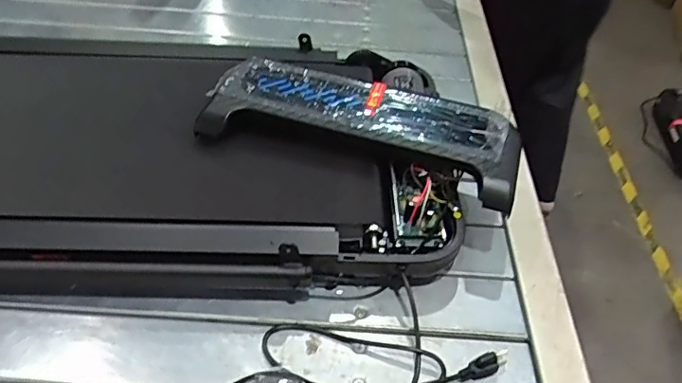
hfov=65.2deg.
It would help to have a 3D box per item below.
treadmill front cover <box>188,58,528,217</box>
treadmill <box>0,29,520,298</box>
[{"bbox_3d":[0.032,-0.115,0.840,0.490,0.064,0.160,14,46,14],"label":"treadmill front cover"},{"bbox_3d":[-0.362,-0.111,0.883,1.182,0.148,0.570,1,46,-2],"label":"treadmill"}]

